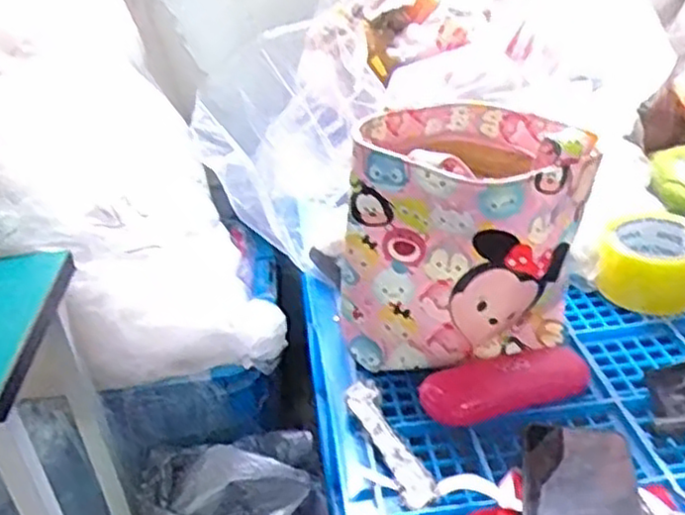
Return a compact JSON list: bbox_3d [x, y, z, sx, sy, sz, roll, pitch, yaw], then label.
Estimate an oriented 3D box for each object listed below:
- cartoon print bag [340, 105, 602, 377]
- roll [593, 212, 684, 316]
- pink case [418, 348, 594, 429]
[{"bbox_3d":[0.108,-0.016,0.651,0.211,0.204,0.162,0,32,9],"label":"cartoon print bag"},{"bbox_3d":[0.311,0.006,0.729,0.096,0.071,0.095,-5,31,3],"label":"roll"},{"bbox_3d":[0.139,0.108,0.607,0.151,0.034,0.051,-16,33,-16],"label":"pink case"}]

